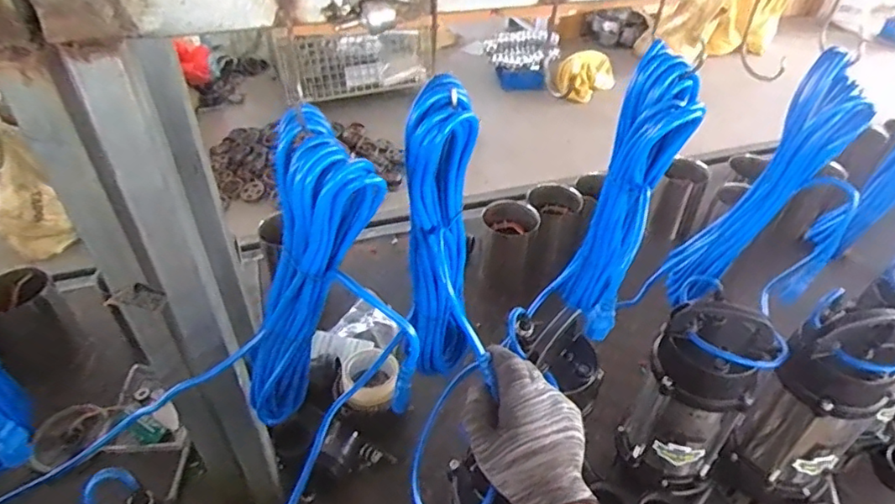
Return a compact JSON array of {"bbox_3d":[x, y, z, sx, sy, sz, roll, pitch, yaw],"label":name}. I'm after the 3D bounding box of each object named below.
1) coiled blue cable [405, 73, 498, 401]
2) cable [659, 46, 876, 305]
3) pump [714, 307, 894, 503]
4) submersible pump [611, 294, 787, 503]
[{"bbox_3d":[-0.003,0.000,0.579,0.091,0.346,0.047,-28,48,-27],"label":"coiled blue cable"},{"bbox_3d":[0.374,-0.071,0.688,0.131,0.328,0.047,8,41,9],"label":"cable"},{"bbox_3d":[0.502,0.247,0.755,0.180,0.353,0.144,27,47,28],"label":"pump"},{"bbox_3d":[0.315,0.236,0.771,0.139,0.357,0.163,27,47,28],"label":"submersible pump"}]

